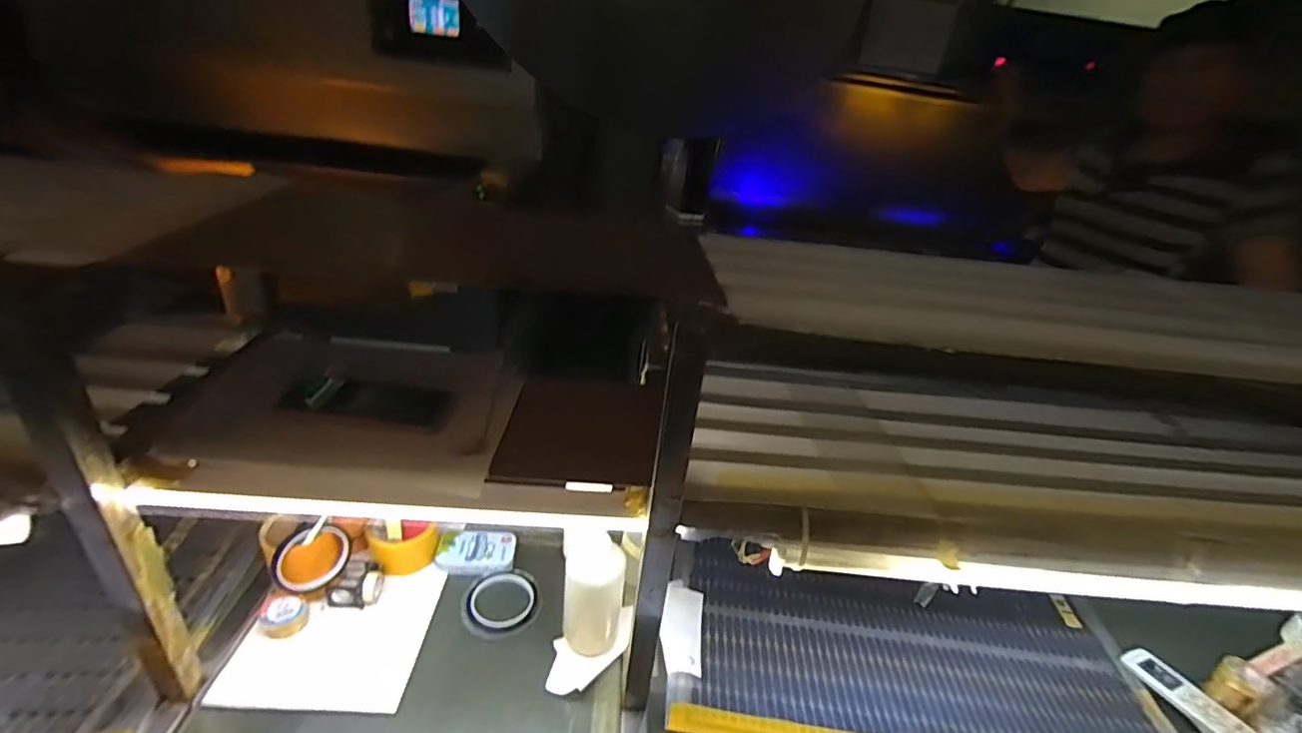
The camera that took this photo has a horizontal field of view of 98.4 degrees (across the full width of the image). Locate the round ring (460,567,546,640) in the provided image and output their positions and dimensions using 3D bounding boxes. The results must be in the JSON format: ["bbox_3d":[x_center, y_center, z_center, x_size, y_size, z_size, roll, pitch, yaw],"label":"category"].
[{"bbox_3d":[-0.206,0.321,0.777,0.109,0.016,0.095,-14,34,-35],"label":"round ring"}]

